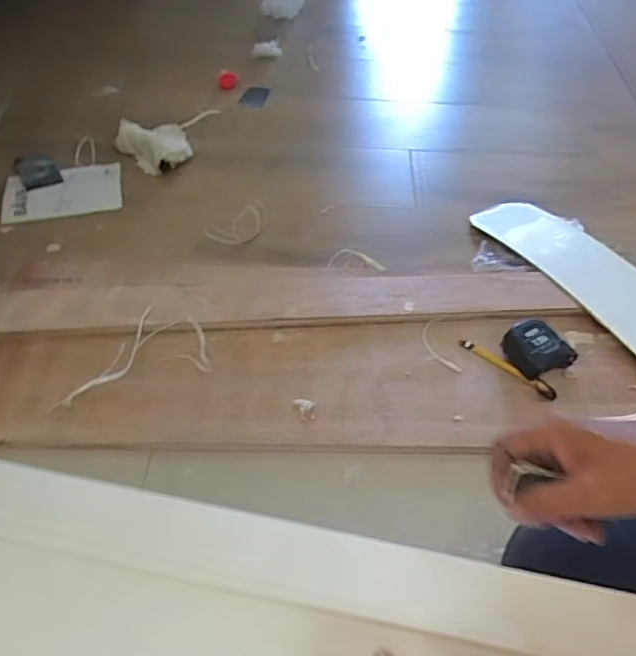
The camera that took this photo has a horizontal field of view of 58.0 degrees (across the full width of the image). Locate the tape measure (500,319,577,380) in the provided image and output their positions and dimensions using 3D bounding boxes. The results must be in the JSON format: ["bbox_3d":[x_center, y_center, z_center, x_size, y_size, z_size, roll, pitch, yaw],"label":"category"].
[{"bbox_3d":[0.316,0.026,0.825,0.088,0.042,0.078,-15,51,-17],"label":"tape measure"}]

